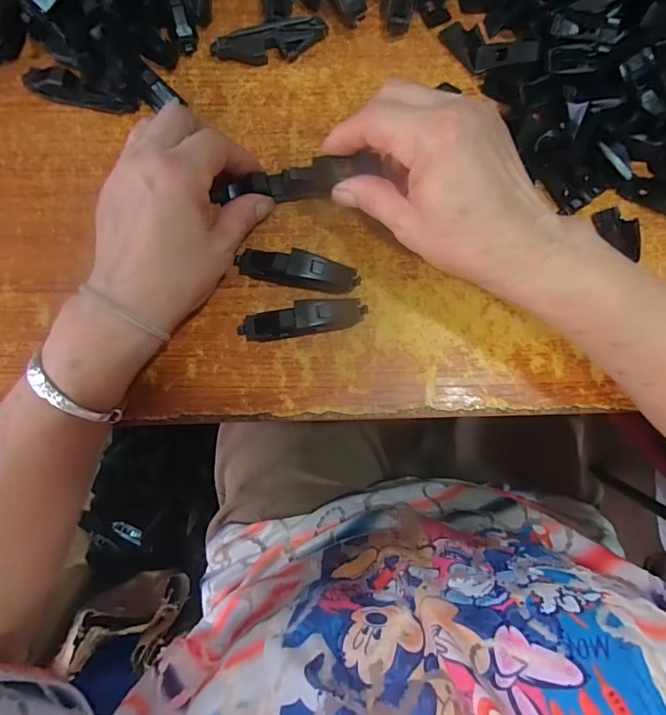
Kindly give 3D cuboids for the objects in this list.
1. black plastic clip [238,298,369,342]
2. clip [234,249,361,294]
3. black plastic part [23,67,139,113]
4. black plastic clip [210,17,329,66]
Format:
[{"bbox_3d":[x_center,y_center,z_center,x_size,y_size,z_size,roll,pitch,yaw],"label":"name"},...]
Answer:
[{"bbox_3d":[-0.020,-0.024,0.293,0.083,0.025,0.019,-10,82,-2],"label":"black plastic clip"},{"bbox_3d":[-0.024,-0.057,0.298,0.080,0.024,0.020,12,82,1],"label":"clip"},{"bbox_3d":[-0.178,-0.184,0.315,0.081,0.018,0.015,18,83,2],"label":"black plastic part"},{"bbox_3d":[-0.045,-0.227,0.326,0.081,0.015,0.022,-7,82,-1],"label":"black plastic clip"}]

